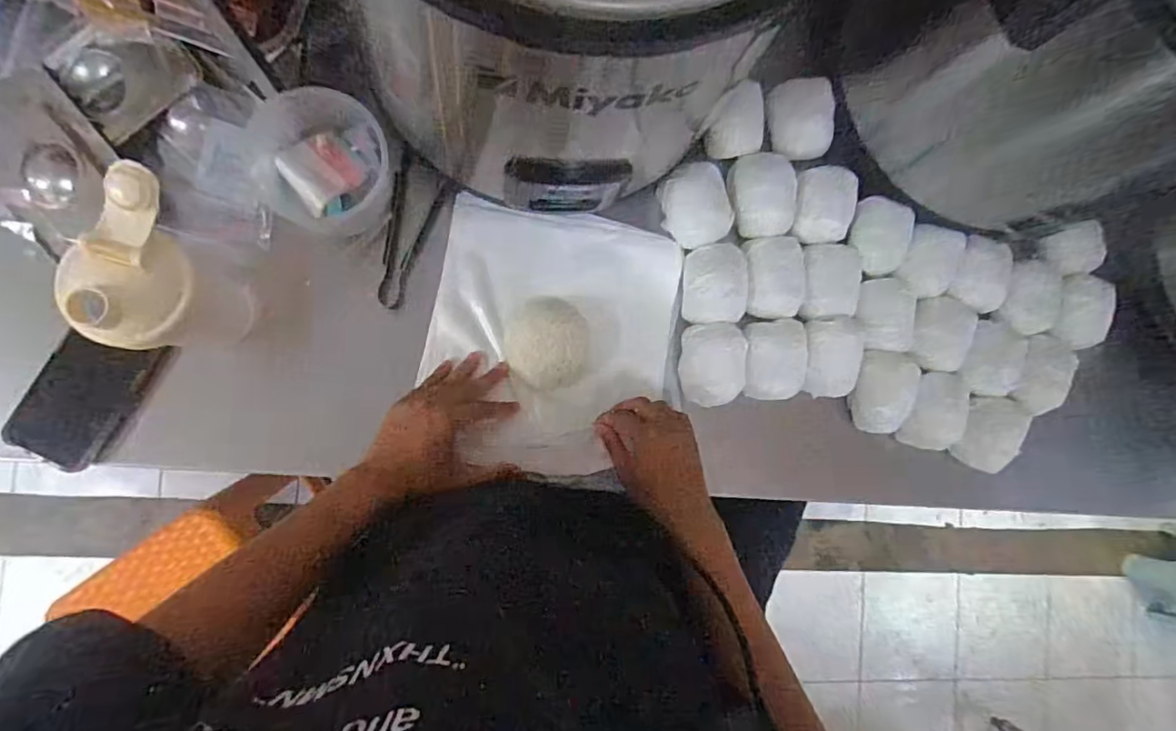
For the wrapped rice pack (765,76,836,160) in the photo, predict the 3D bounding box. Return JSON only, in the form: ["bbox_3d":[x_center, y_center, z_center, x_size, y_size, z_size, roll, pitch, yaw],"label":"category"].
[{"bbox_3d":[0.246,-0.282,0.637,0.069,0.032,0.086,-4,95,20],"label":"wrapped rice pack"}]

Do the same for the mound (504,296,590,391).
[{"bbox_3d":[-0.040,-0.021,0.570,0.089,0.044,0.088,0,87,-9],"label":"mound"}]

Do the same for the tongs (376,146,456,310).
[{"bbox_3d":[-0.191,-0.137,0.568,0.054,0.019,0.151,22,84,-7],"label":"tongs"}]

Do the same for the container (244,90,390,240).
[{"bbox_3d":[-0.258,-0.196,0.536,0.116,0.054,0.130,-2,88,-8],"label":"container"}]

